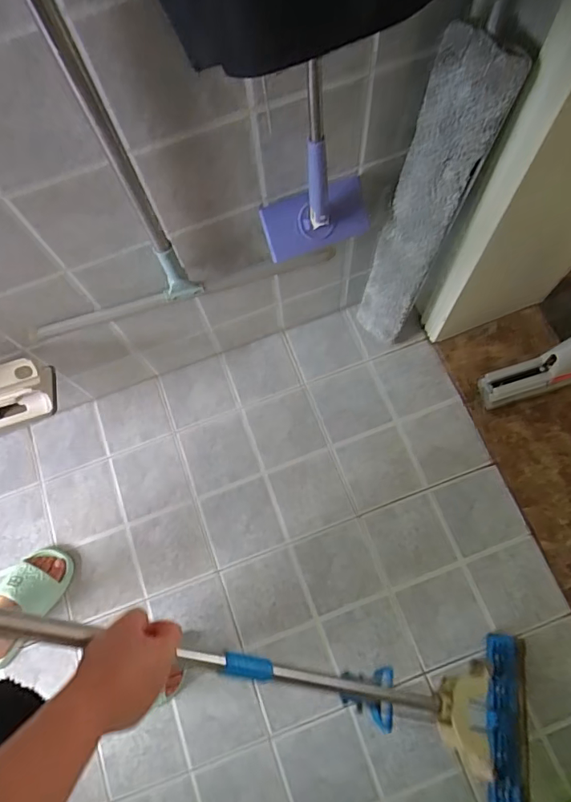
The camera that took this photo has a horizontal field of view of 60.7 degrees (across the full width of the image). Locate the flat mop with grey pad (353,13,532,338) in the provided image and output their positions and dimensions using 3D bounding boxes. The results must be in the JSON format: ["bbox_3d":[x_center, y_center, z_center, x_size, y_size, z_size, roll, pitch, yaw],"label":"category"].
[{"bbox_3d":[0.201,-0.266,0.781,0.105,0.582,0.029,41,71,14],"label":"flat mop with grey pad"}]

